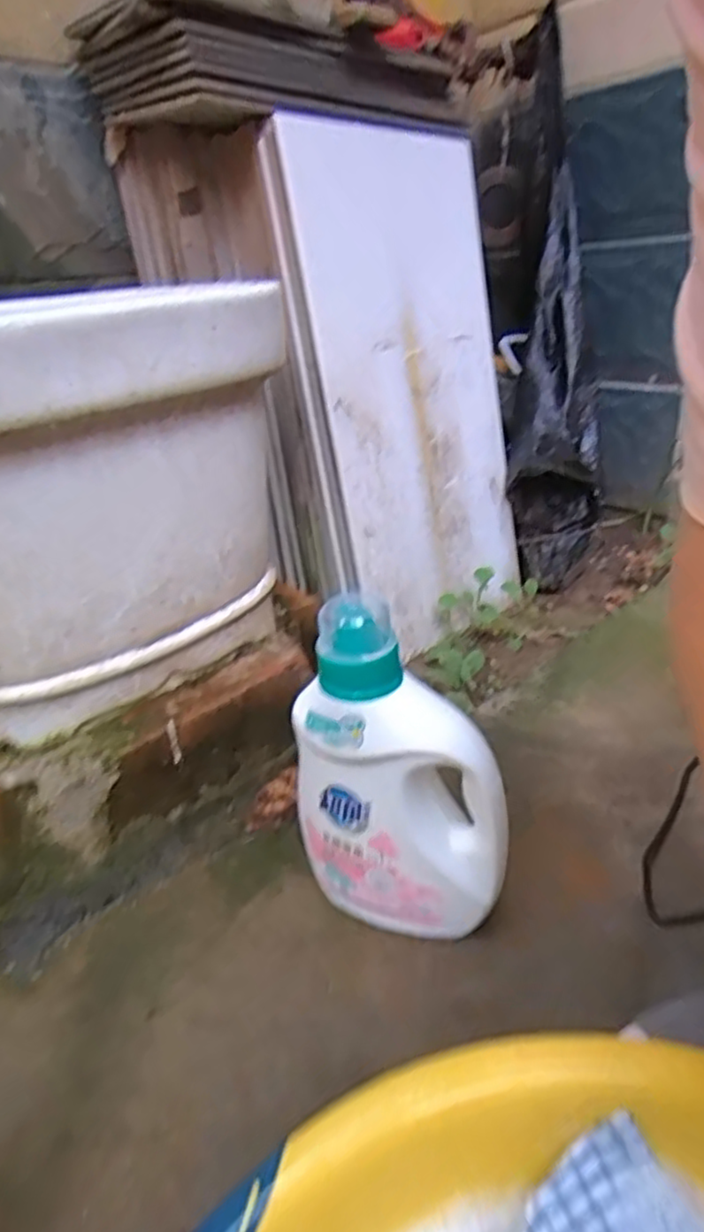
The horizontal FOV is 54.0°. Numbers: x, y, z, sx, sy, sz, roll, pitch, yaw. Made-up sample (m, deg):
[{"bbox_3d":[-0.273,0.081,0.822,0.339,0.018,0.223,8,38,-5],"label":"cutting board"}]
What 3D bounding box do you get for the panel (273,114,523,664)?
[{"bbox_3d":[0.088,-0.272,0.856,0.304,0.576,0.019,-26,21,-38],"label":"panel"}]

